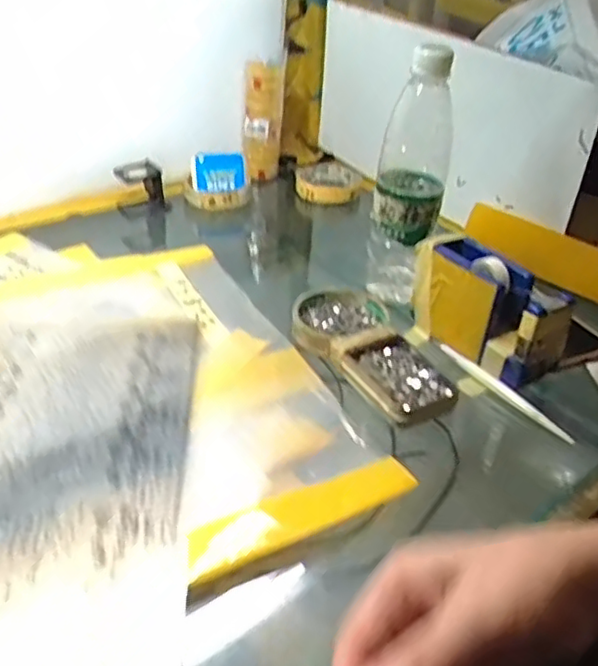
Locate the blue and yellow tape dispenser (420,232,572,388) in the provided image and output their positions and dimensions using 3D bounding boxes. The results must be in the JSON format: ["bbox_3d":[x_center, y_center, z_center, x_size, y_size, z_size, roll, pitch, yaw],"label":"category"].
[{"bbox_3d":[0.156,-0.022,0.543,0.050,0.073,0.132,-15,38,-26],"label":"blue and yellow tape dispenser"}]

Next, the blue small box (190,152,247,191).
[{"bbox_3d":[-0.099,-0.198,0.812,0.064,0.047,0.014,-4,10,-11],"label":"blue small box"}]

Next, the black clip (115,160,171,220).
[{"bbox_3d":[-0.188,-0.171,0.789,0.059,0.065,0.028,-9,35,-18],"label":"black clip"}]

